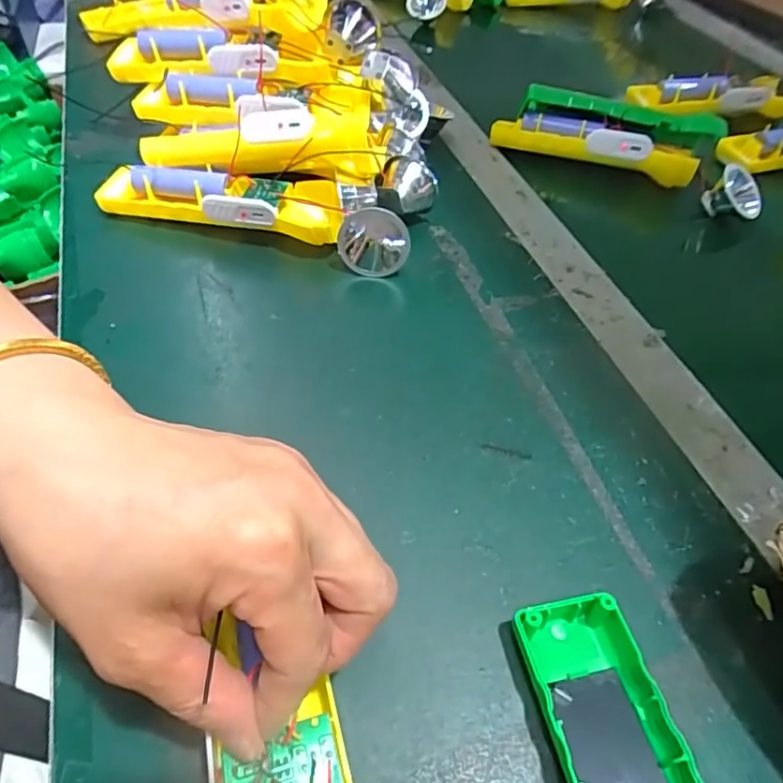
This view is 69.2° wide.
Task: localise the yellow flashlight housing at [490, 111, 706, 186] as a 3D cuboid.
[{"bbox_3d":[0.167,-0.207,0.476,0.166,0.034,0.026,21,52,12],"label":"yellow flashlight housing"}]

